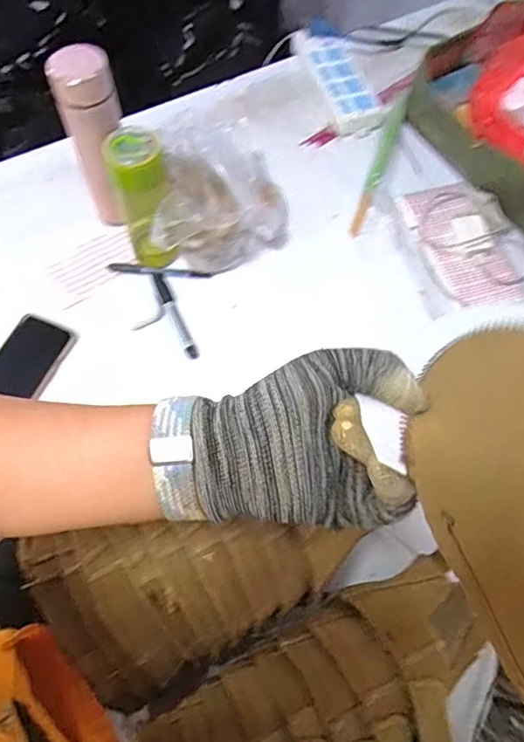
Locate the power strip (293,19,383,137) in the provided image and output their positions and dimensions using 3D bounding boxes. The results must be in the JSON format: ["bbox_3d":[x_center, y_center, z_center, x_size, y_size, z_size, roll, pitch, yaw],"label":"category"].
[{"bbox_3d":[0.130,-0.507,0.913,0.089,0.028,0.255,-13,65,-8],"label":"power strip"}]

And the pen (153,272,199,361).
[{"bbox_3d":[-0.117,-0.077,0.713,0.019,0.016,0.148,-20,67,-11],"label":"pen"}]

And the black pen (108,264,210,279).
[{"bbox_3d":[-0.143,-0.139,0.749,0.142,0.005,0.013,5,65,2],"label":"black pen"}]

